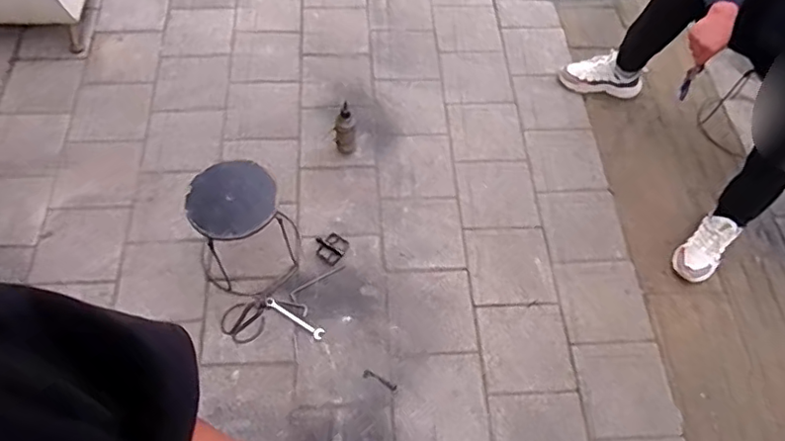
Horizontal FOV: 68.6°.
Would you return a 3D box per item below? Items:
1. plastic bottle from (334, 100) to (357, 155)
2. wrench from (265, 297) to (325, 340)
[{"bbox_3d":[-0.147,-0.284,1.799,0.069,0.169,0.078,-2,61,-5],"label":"plastic bottle"},{"bbox_3d":[-0.273,0.268,1.599,0.190,0.011,0.033,31,63,13],"label":"wrench"}]

